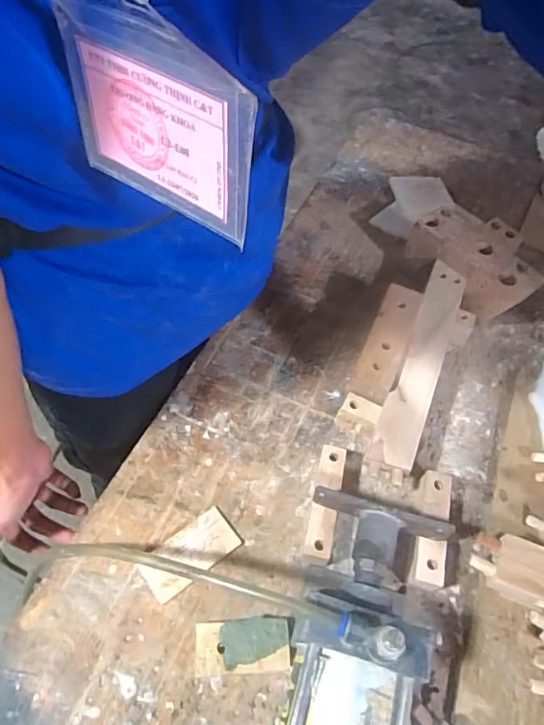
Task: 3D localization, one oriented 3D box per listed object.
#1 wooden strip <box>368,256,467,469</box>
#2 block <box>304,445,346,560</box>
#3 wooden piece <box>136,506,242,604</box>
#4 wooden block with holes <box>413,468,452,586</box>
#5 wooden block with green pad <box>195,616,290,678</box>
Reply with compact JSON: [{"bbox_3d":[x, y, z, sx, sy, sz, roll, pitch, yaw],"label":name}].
[{"bbox_3d":[0.165,-0.009,0.555,0.043,0.010,0.275,22,58,9],"label":"wooden strip"},{"bbox_3d":[0.051,0.137,0.497,0.024,0.036,0.107,13,57,4],"label":"block"},{"bbox_3d":[-0.077,0.177,0.475,0.088,0.007,0.046,-31,65,-22],"label":"wooden piece"},{"bbox_3d":[0.147,0.159,0.488,0.032,0.038,0.107,15,57,4],"label":"wooden block with holes"},{"bbox_3d":[-0.025,0.241,0.433,0.078,0.019,0.040,-1,57,-6],"label":"wooden block with green pad"}]

